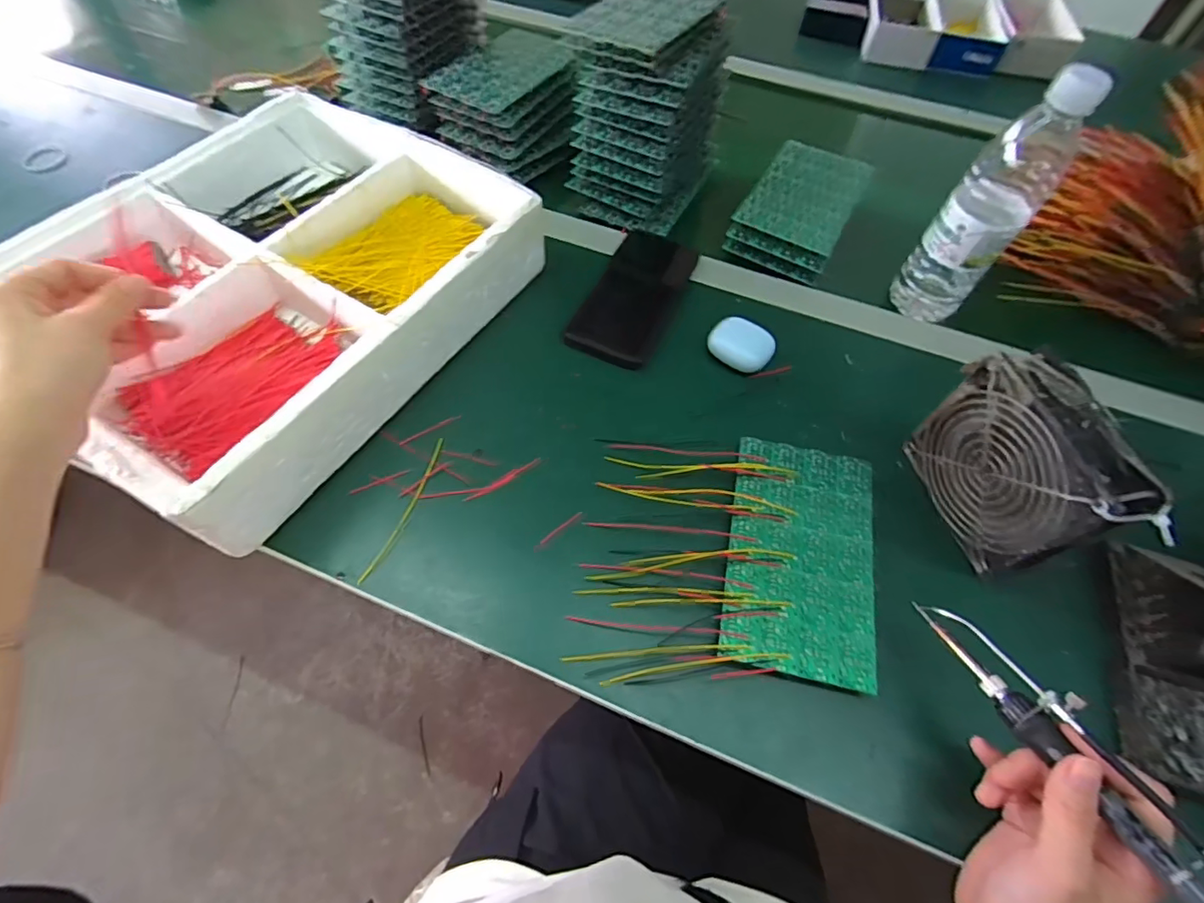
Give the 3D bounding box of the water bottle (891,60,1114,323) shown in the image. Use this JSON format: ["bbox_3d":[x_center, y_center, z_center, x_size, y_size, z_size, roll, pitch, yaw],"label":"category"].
[{"bbox_3d":[0.330,-0.207,0.462,0.052,0.197,0.064,-38,68,-22],"label":"water bottle"}]

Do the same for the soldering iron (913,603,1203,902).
[{"bbox_3d":[0.246,0.157,0.272,0.022,0.034,0.210,-14,41,-11],"label":"soldering iron"}]

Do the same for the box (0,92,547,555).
[{"bbox_3d":[-0.280,-0.145,0.468,0.303,0.073,0.366,30,62,14],"label":"box"}]

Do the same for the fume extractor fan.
[{"bbox_3d":[0.286,0.015,0.375,0.043,0.121,0.130,-12,61,-10],"label":"fume extractor fan"}]

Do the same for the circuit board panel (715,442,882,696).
[{"bbox_3d":[0.144,0.072,0.391,0.101,0.004,0.170,12,60,6],"label":"circuit board panel"}]

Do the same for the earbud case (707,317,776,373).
[{"bbox_3d":[0.125,-0.097,0.484,0.055,0.021,0.037,32,63,15],"label":"earbud case"}]

